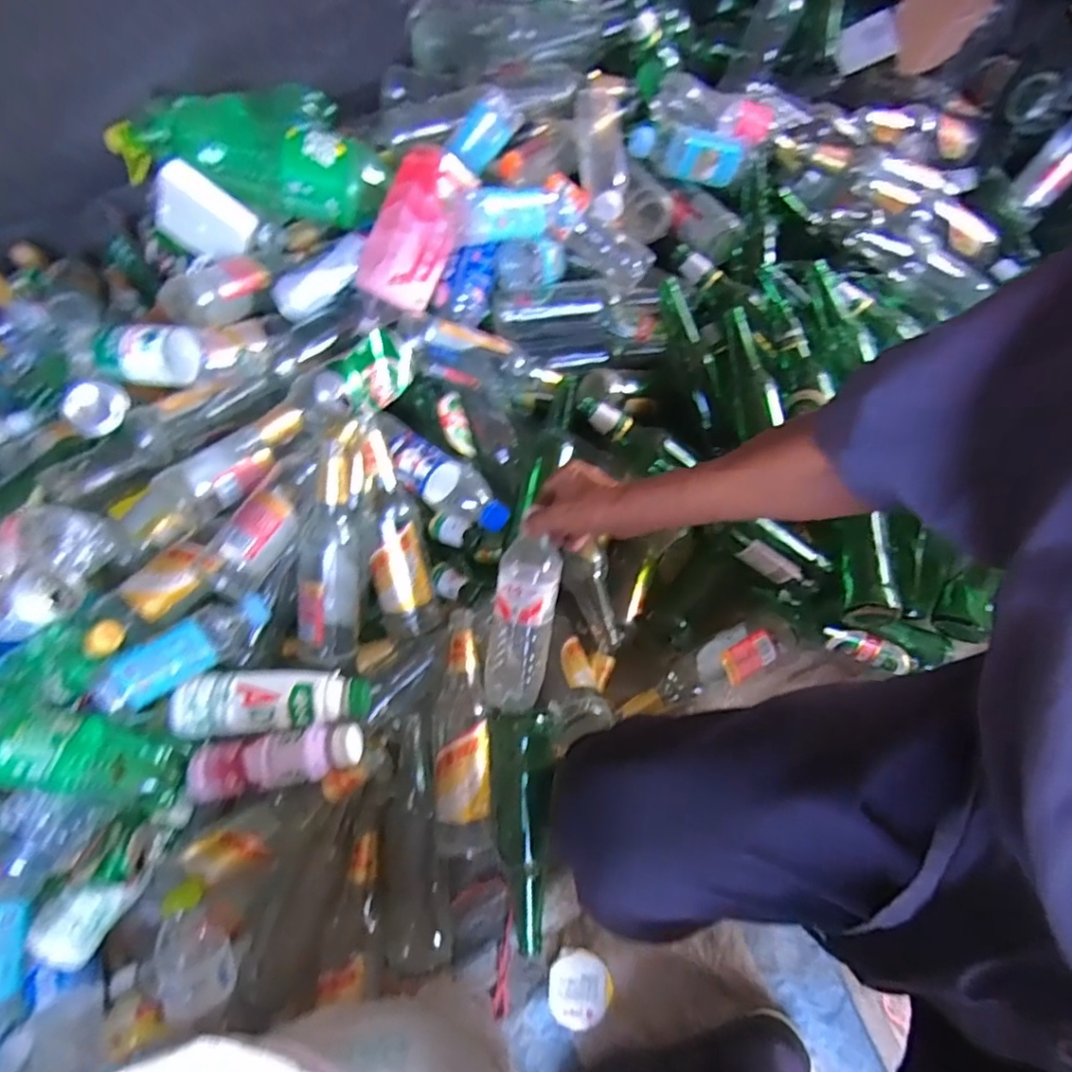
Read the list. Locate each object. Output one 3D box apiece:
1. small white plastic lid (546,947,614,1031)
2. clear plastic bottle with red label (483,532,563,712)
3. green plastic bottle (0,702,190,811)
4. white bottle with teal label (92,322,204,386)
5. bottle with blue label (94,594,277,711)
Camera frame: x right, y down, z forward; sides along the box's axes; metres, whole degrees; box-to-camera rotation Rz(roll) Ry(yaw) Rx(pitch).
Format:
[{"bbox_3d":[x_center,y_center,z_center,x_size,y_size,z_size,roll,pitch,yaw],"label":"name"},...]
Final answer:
[{"bbox_3d":[0.045,0.487,0.659,0.064,0.012,0.070,-1,63,2],"label":"small white plastic lid"},{"bbox_3d":[-0.015,0.095,0.693,0.073,0.075,0.196,14,109,10],"label":"clear plastic bottle with red label"},{"bbox_3d":[-0.492,0.221,0.631,0.248,0.064,0.080,19,64,-11],"label":"green plastic bottle"},{"bbox_3d":[-0.458,-0.212,0.717,0.113,0.055,0.051,-5,63,1],"label":"white bottle with teal label"},{"bbox_3d":[-0.370,0.127,0.657,0.170,0.072,0.055,-31,65,-31],"label":"bottle with blue label"}]

